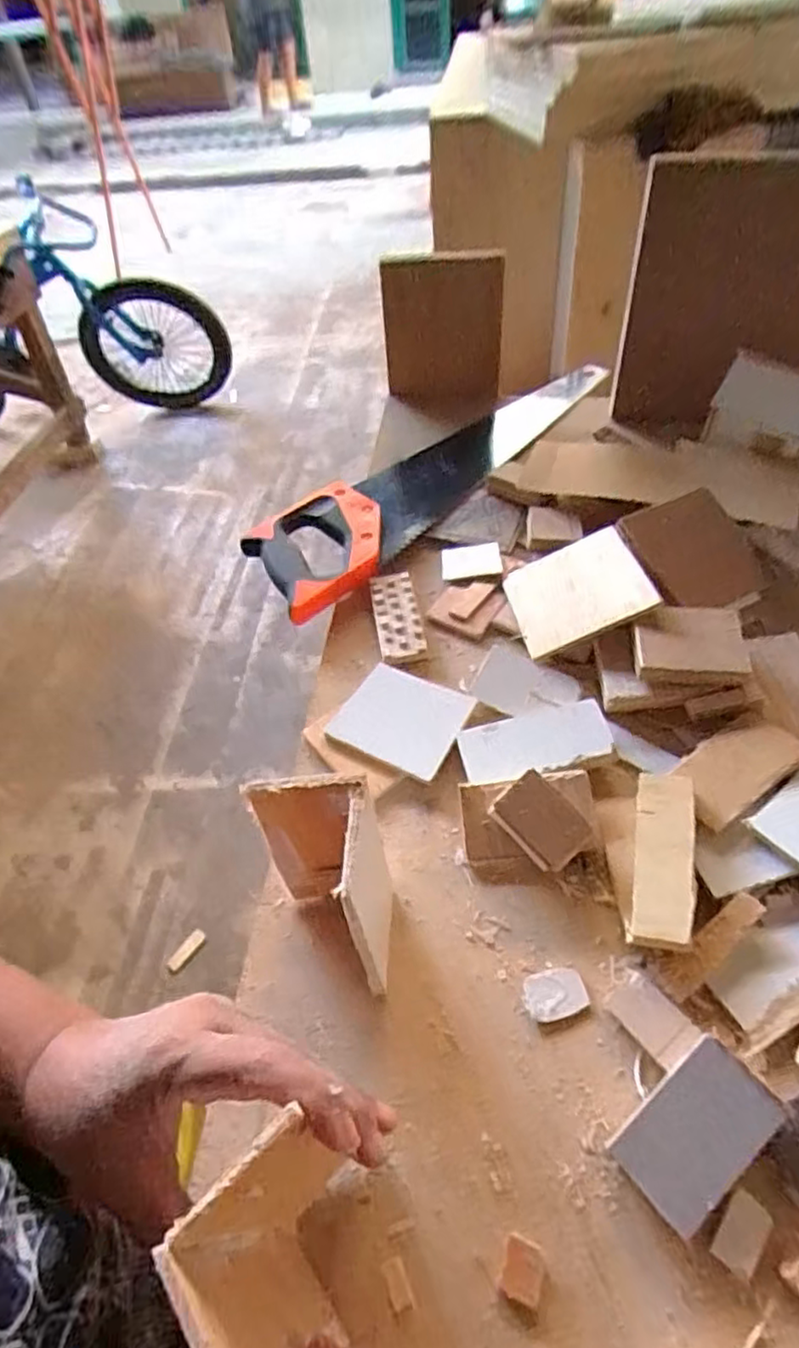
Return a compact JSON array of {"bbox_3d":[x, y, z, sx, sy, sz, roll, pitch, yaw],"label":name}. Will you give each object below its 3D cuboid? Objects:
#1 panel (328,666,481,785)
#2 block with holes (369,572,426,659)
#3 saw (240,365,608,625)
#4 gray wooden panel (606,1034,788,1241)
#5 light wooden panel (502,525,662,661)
[{"bbox_3d":[0.001,0.030,0.501,0.086,0.004,0.080,19,53,22],"label":"panel"},{"bbox_3d":[-0.002,-0.052,0.571,0.038,0.007,0.090,-9,48,-2],"label":"block with holes"},{"bbox_3d":[0.049,-0.208,0.684,0.456,0.027,0.115,-37,54,-24],"label":"saw"},{"bbox_3d":[0.139,0.215,0.319,0.073,0.005,0.045,-44,52,-6],"label":"gray wooden panel"},{"bbox_3d":[0.139,-0.067,0.541,0.099,0.008,0.098,-27,46,17],"label":"light wooden panel"}]

